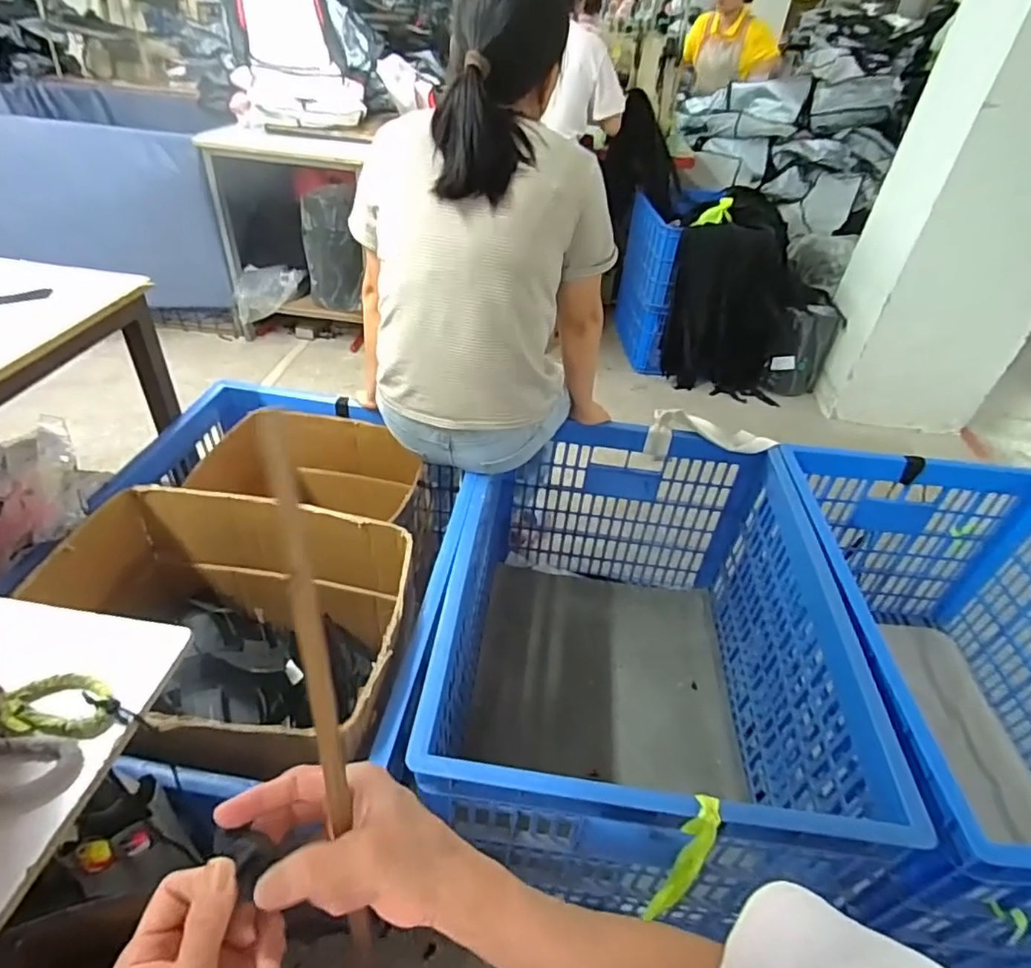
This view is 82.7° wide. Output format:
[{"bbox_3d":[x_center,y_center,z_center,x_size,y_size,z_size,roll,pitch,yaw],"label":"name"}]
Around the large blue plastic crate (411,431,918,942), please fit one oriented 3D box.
[{"bbox_3d":[0.230,0.318,1.155,0.685,0.472,0.832,7,40,2],"label":"large blue plastic crate"}]

